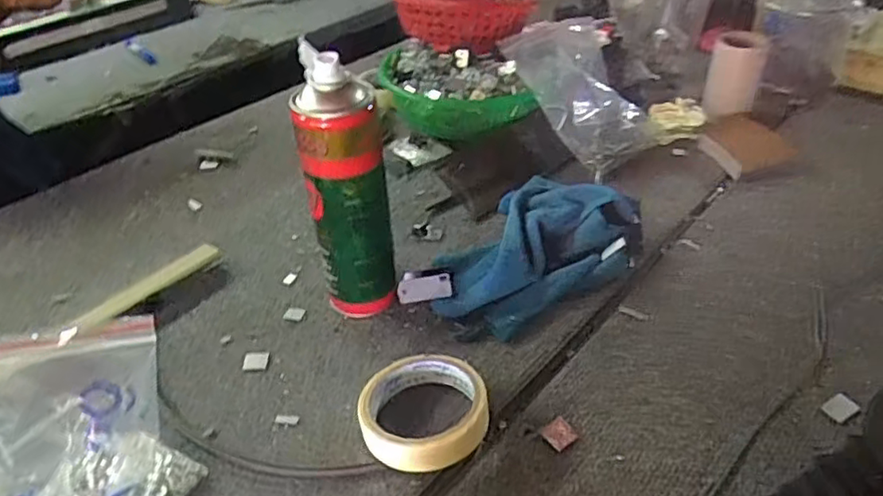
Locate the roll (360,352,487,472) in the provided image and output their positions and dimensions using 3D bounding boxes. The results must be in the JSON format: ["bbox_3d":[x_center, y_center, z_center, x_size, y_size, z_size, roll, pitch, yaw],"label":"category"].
[{"bbox_3d":[-0.012,0.120,0.459,0.090,0.036,0.091,-2,39,1],"label":"roll"}]

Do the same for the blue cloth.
[{"bbox_3d":[0.090,0.000,0.600,0.145,0.047,0.227,24,46,29],"label":"blue cloth"}]

